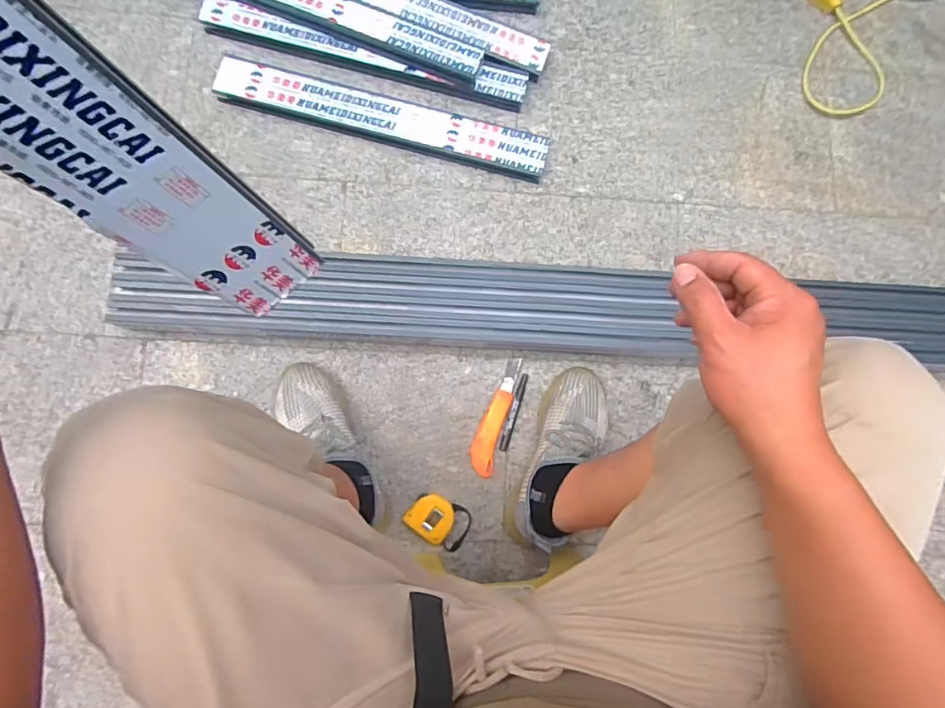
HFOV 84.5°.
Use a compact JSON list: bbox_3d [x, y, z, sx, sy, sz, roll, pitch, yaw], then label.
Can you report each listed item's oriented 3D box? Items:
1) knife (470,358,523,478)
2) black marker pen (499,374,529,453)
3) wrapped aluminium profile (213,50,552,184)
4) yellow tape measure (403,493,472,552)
[{"bbox_3d":[0.037,0.099,0.847,0.041,0.017,0.194,17,80,-1],"label":"knife"},{"bbox_3d":[0.068,0.094,0.850,0.017,0.014,0.129,19,80,0],"label":"black marker pen"},{"bbox_3d":[-0.161,-0.421,0.920,0.594,0.029,0.089,14,80,-1],"label":"wrapped aluminium profile"},{"bbox_3d":[-0.051,0.257,0.806,0.099,0.036,0.067,34,80,2],"label":"yellow tape measure"}]

